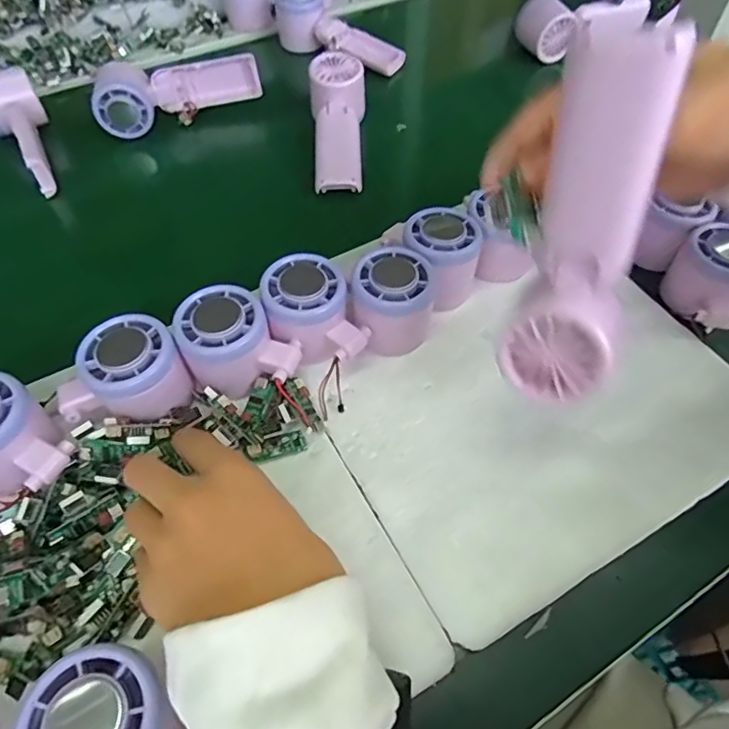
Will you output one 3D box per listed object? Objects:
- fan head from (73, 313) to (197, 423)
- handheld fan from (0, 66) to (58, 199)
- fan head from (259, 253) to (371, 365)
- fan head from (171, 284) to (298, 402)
[{"bbox_3d":[-0.141,0.004,0.336,0.056,0.044,0.053,-34,62,-22],"label":"fan head"},{"bbox_3d":[-0.327,-0.227,0.523,0.054,0.049,0.144,-30,60,-19],"label":"handheld fan"},{"bbox_3d":[-0.034,-0.033,0.365,0.060,0.052,0.068,-17,57,-11],"label":"fan head"},{"bbox_3d":[-0.082,-0.012,0.348,0.071,0.047,0.059,39,64,24],"label":"fan head"}]

